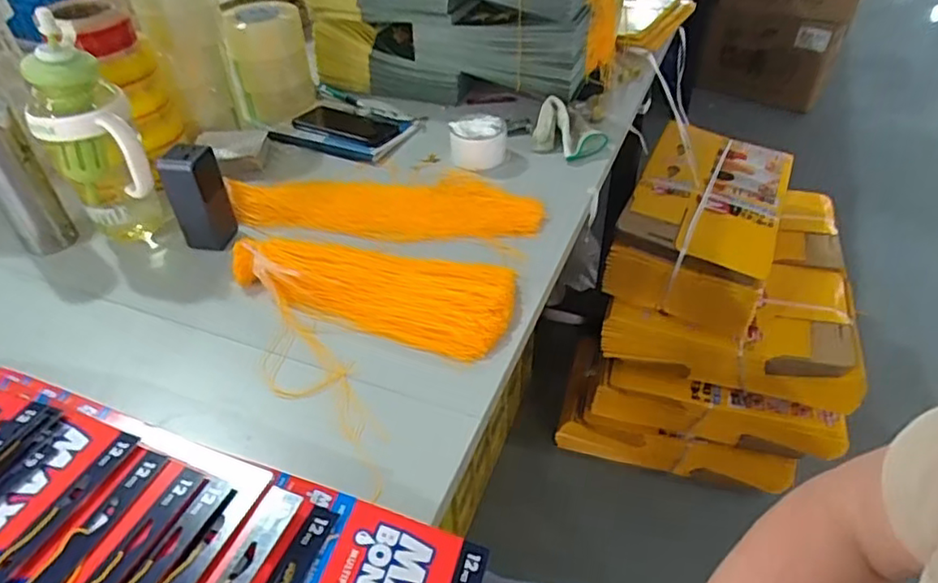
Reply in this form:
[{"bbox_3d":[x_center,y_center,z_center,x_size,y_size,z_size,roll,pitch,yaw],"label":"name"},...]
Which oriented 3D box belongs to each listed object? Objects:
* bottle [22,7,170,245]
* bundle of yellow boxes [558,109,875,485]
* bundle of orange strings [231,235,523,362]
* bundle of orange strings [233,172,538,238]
[{"bbox_3d":[-0.431,-0.160,0.733,0.098,0.242,0.114,-25,48,-23],"label":"bottle"},{"bbox_3d":[0.522,0.031,1.373,0.510,0.515,0.550,11,44,14],"label":"bundle of yellow boxes"},{"bbox_3d":[-0.106,-0.018,0.722,0.323,0.038,0.140,15,45,17],"label":"bundle of orange strings"},{"bbox_3d":[-0.115,-0.127,0.855,0.417,0.010,0.143,1,43,3],"label":"bundle of orange strings"}]

